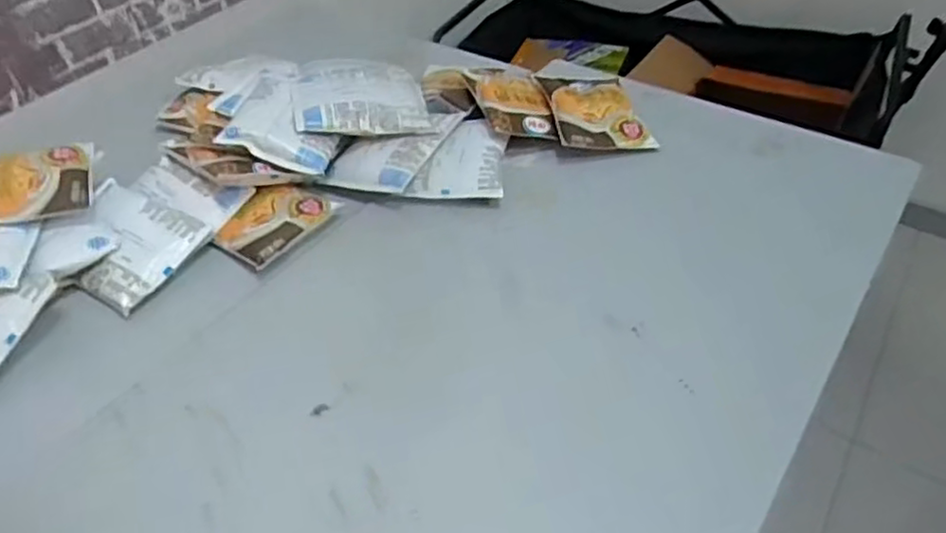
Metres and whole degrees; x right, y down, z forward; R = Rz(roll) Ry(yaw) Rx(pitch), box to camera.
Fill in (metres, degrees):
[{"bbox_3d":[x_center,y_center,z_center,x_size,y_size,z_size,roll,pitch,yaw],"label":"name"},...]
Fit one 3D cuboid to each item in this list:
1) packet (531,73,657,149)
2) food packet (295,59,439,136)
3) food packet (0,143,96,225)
[{"bbox_3d":[0.125,-0.166,0.729,0.096,0.034,0.129,-10,44,-7],"label":"packet"},{"bbox_3d":[-0.119,-0.184,0.715,0.131,0.024,0.172,-2,37,-17],"label":"food packet"},{"bbox_3d":[-0.399,-0.065,0.587,0.133,0.018,0.083,-17,58,-18],"label":"food packet"}]

